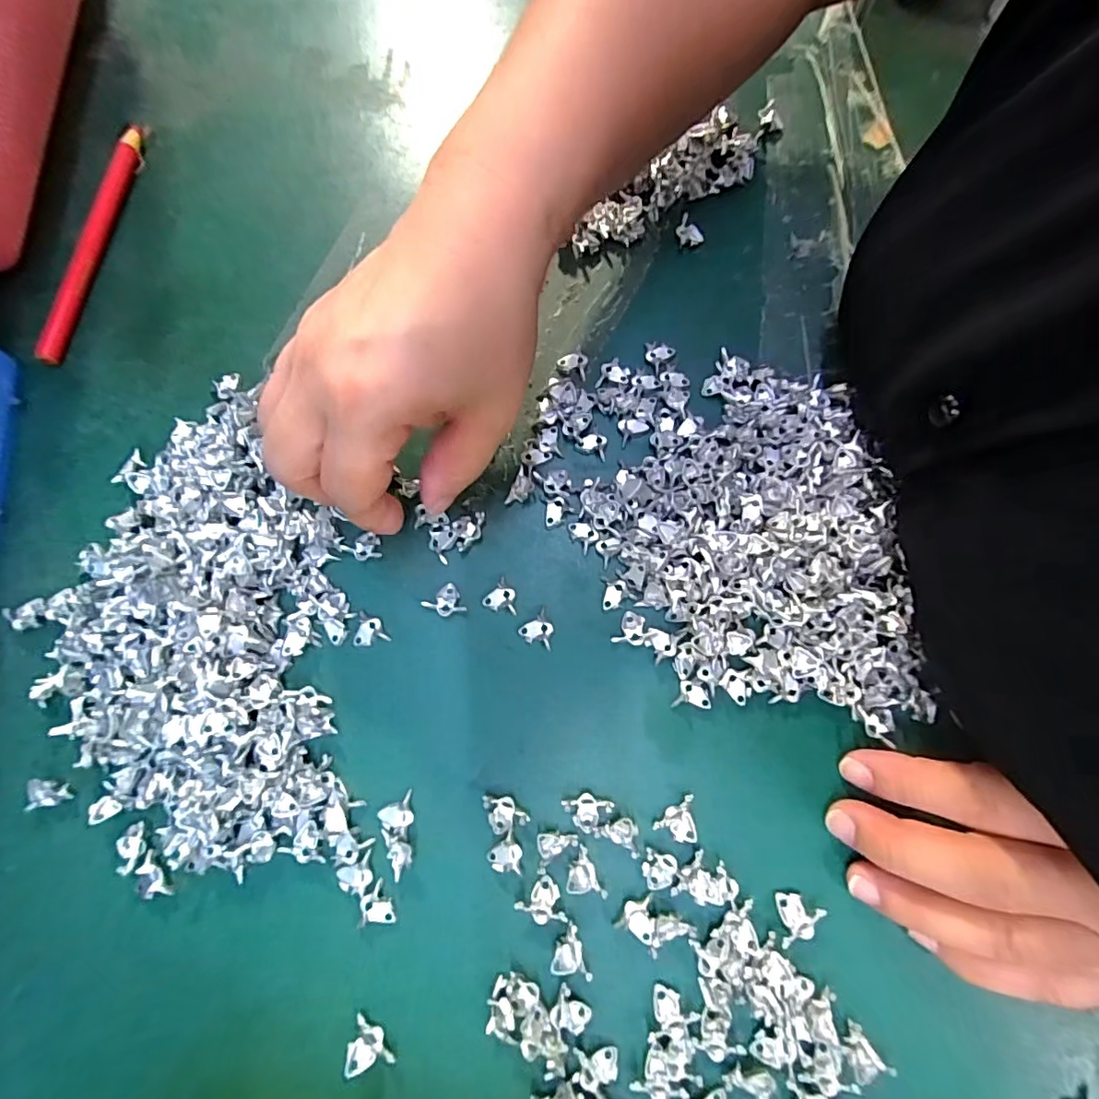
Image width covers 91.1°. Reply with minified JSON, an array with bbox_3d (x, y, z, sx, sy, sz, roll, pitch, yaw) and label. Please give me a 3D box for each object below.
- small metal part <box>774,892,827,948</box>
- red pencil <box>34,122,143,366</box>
[{"bbox_3d":[0.088,0.130,0.189,0.014,0.007,0.014,4,76,3],"label":"small metal part"},{"bbox_3d":[-0.229,-0.155,0.270,0.010,0.009,0.136,8,76,4],"label":"red pencil"}]

